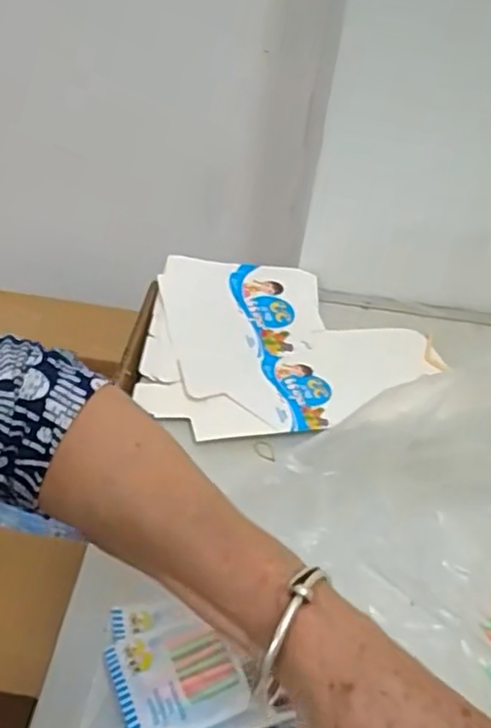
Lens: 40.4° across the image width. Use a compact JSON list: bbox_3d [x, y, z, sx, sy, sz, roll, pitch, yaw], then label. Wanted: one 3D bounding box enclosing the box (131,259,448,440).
[{"bbox_3d":[0.045,-0.020,0.642,0.274,0.019,0.261,3,38,-3],"label":"box"}]

